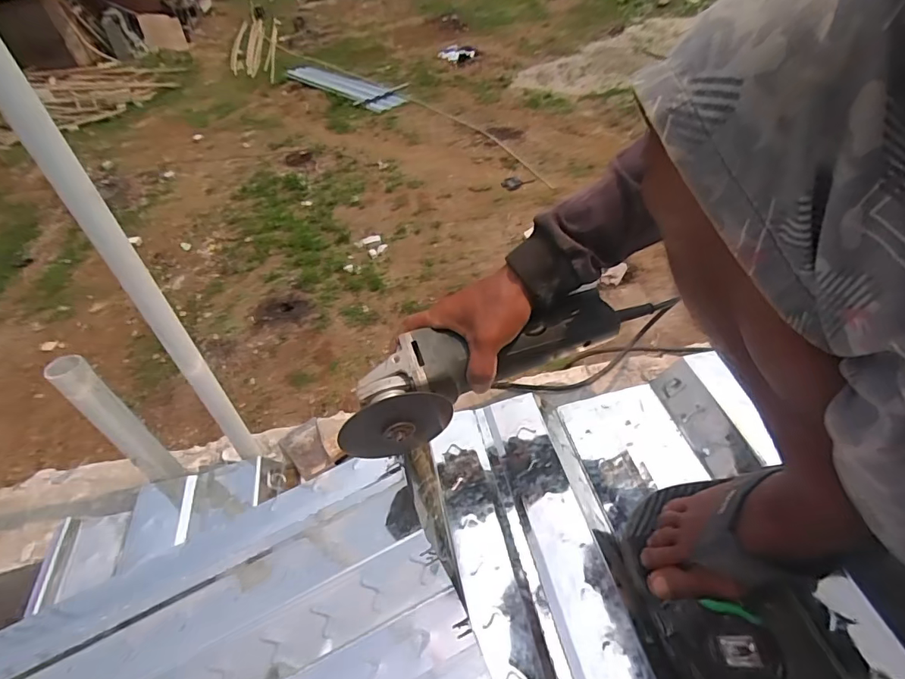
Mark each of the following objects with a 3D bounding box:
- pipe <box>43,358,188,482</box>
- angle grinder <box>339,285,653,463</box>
[{"bbox_3d":[-0.348,0.091,0.480,0.038,0.178,0.031,24,55,25],"label":"pipe"},{"bbox_3d":[0.047,0.021,0.447,0.321,0.084,0.074,-21,47,-10],"label":"angle grinder"}]

